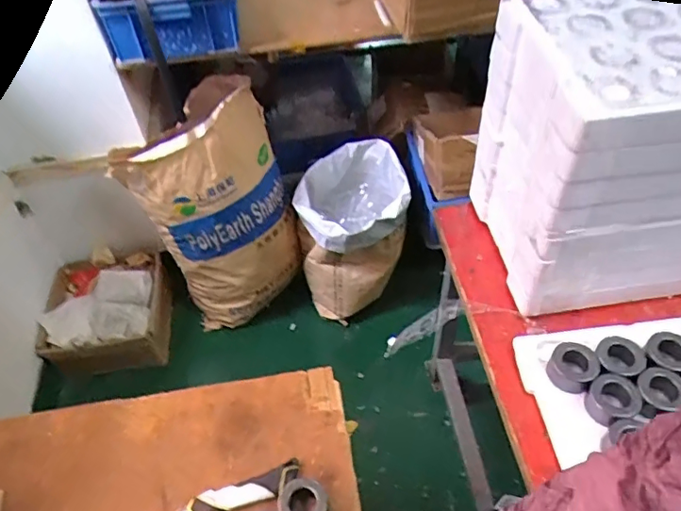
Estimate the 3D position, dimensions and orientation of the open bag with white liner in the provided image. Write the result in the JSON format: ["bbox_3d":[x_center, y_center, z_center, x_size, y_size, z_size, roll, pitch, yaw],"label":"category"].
[{"bbox_3d":[0.045,-0.074,1.631,0.308,0.378,0.397,10,51,12],"label":"open bag with white liner"}]

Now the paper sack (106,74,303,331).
[{"bbox_3d":[-0.338,-0.119,1.509,0.409,0.598,0.307,-28,54,-19],"label":"paper sack"}]

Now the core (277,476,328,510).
[{"bbox_3d":[-0.048,0.321,0.684,0.060,0.032,0.059,-2,50,2],"label":"core"}]

